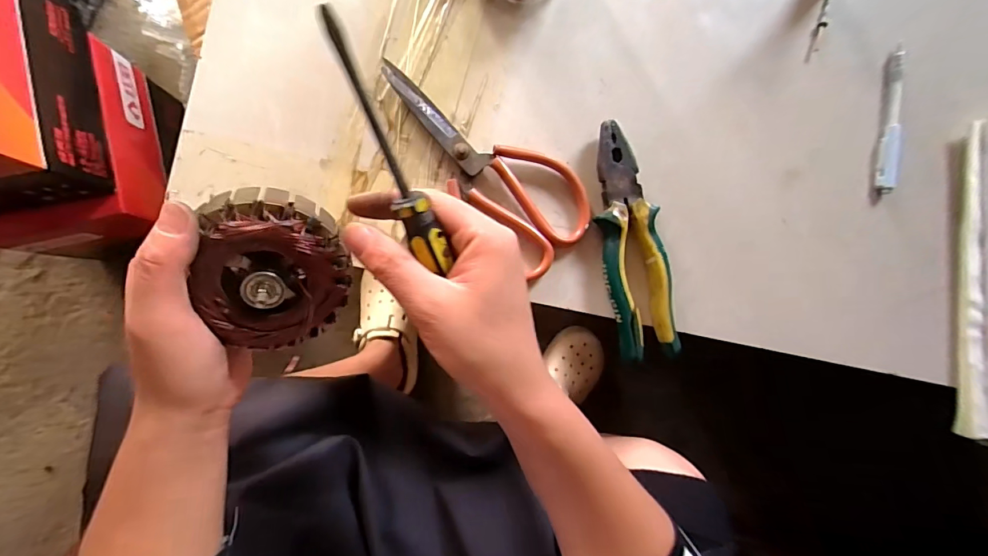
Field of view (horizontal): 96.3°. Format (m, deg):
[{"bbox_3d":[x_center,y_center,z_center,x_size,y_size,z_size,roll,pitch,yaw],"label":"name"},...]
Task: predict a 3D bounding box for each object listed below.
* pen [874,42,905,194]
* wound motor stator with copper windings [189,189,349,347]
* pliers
[{"bbox_3d":[0.366,-0.146,0.403,0.012,0.016,0.135,10,87,-6],"label":"pen"},{"bbox_3d":[-0.119,0.000,0.247,0.074,0.040,0.087,3,117,-22],"label":"wound motor stator with copper windings"},{"bbox_3d":[0.113,-0.030,0.366,0.050,0.024,0.188,-8,89,-7],"label":"pliers"}]

